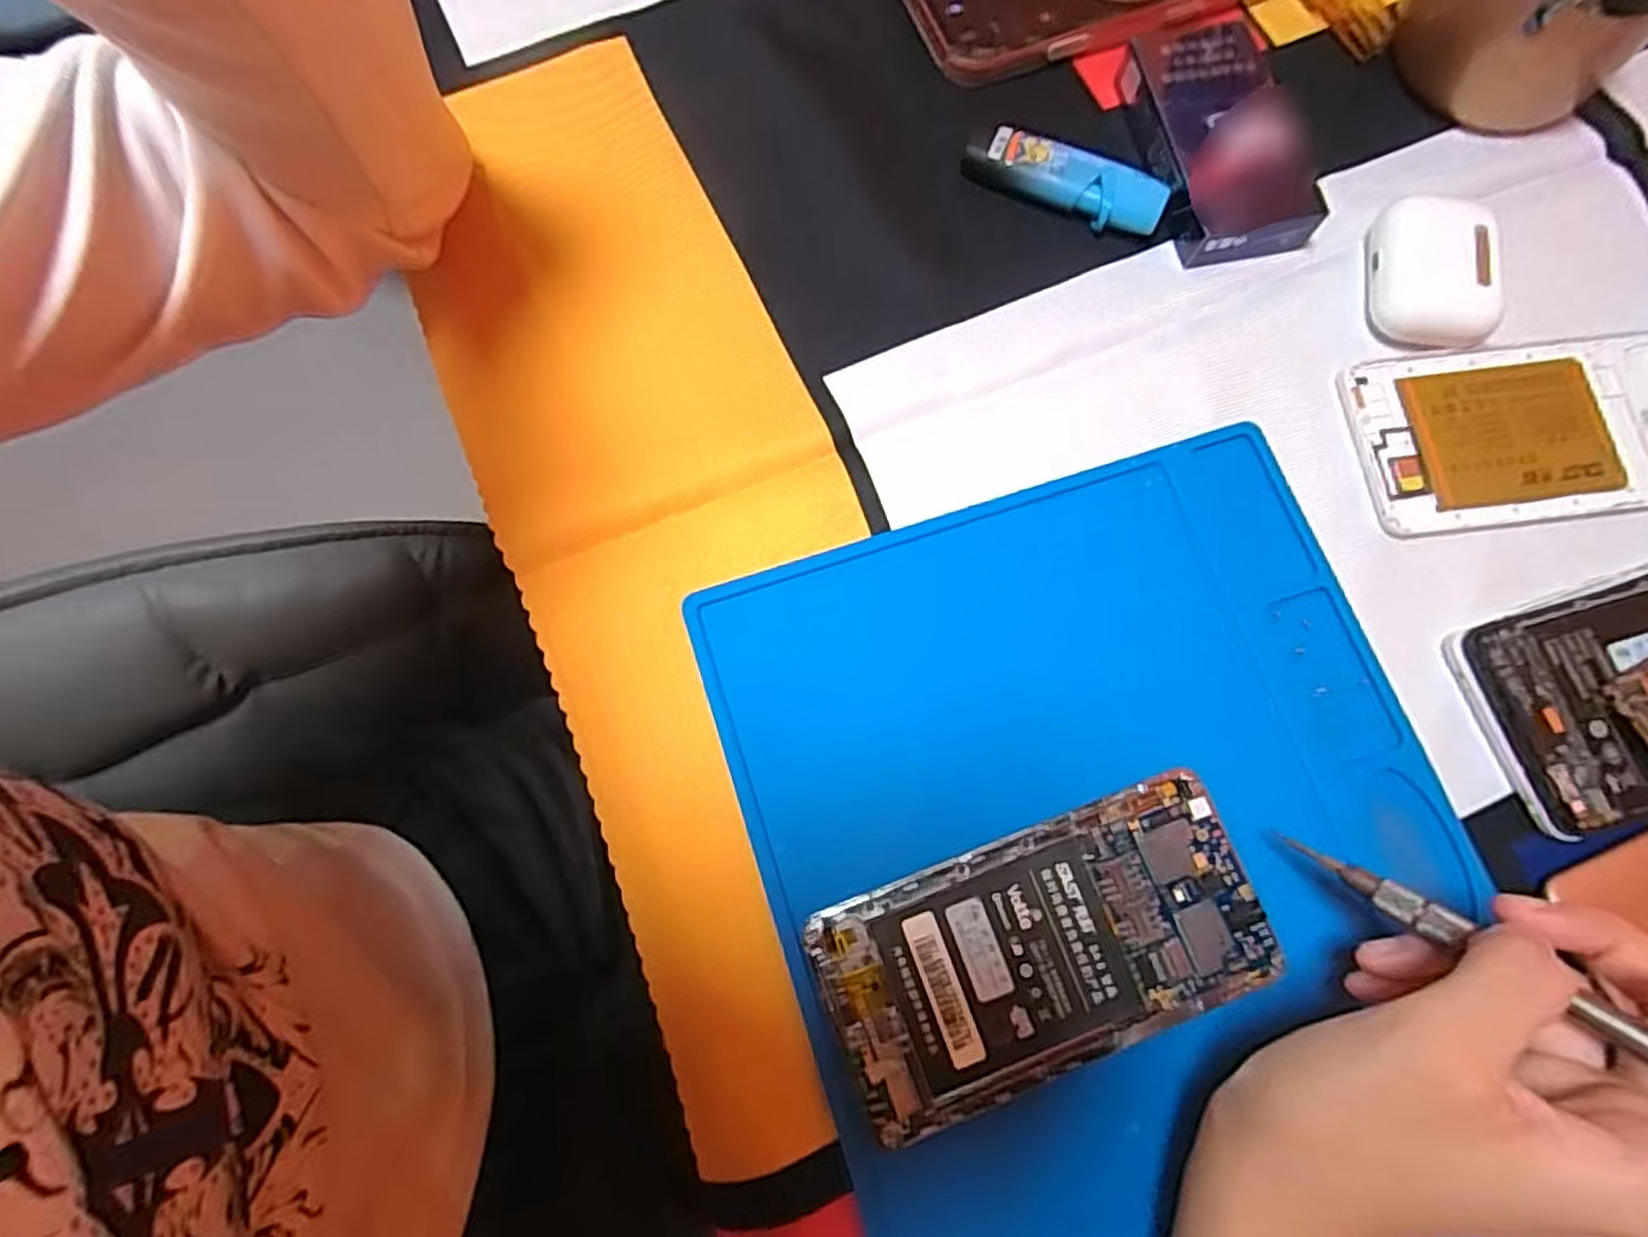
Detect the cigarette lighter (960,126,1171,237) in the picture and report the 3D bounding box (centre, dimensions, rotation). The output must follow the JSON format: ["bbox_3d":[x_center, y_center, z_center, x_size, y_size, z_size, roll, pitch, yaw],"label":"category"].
[{"bbox_3d":[0.098,-0.178,0.312,0.080,0.016,0.023,25,77,5],"label":"cigarette lighter"}]

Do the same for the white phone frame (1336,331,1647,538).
[{"bbox_3d":[0.275,-0.072,0.291,0.143,0.005,0.071,-7,77,-3],"label":"white phone frame"}]

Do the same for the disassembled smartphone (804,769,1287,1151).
[{"bbox_3d":[0.070,0.105,0.245,0.138,0.008,0.070,-20,78,-6],"label":"disassembled smartphone"}]

